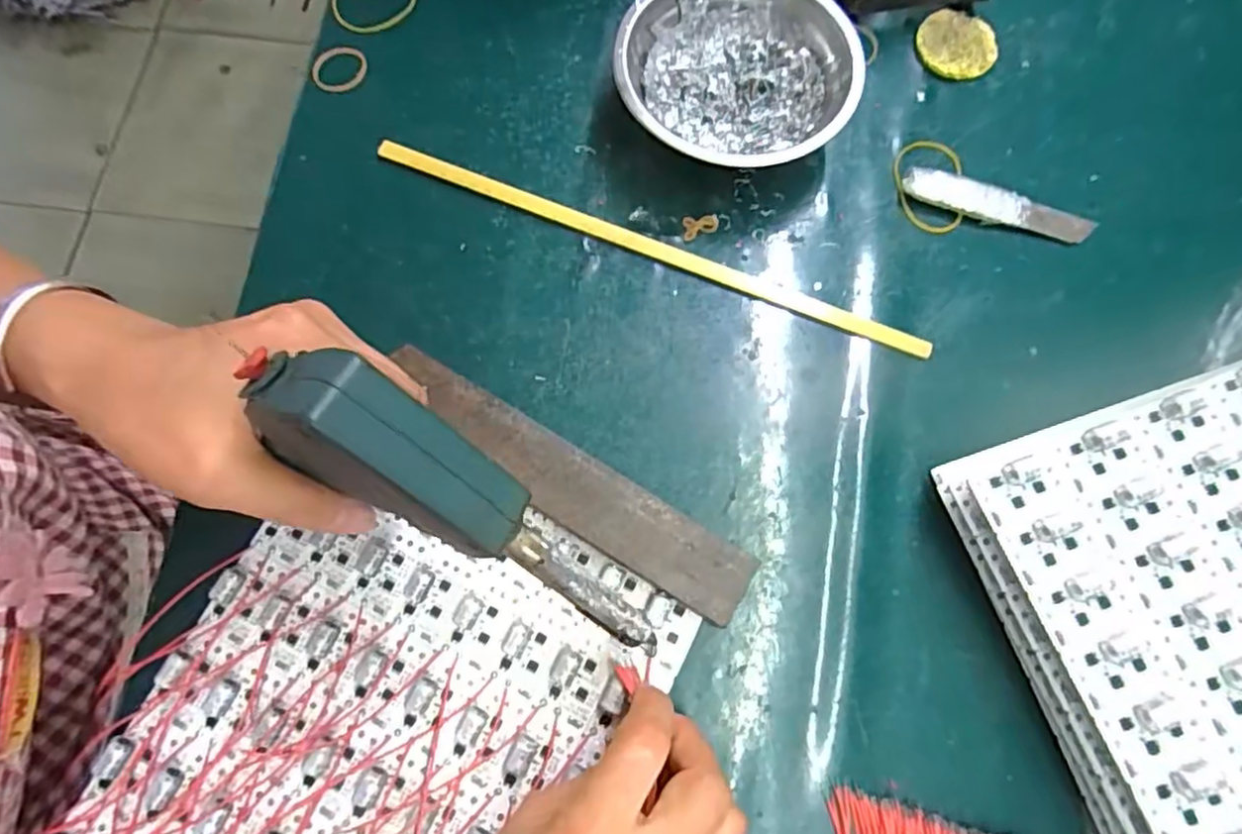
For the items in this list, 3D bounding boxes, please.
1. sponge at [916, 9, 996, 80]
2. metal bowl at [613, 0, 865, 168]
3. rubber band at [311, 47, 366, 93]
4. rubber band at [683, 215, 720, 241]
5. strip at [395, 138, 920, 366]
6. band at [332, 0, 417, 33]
[{"bbox_3d":[0.198,-0.219,0.391,0.046,0.008,0.041,19,75,6],"label":"sponge"},{"bbox_3d":[0.063,-0.183,0.361,0.121,0.040,0.124,0,74,0],"label":"metal bowl"},{"bbox_3d":[-0.162,-0.200,0.380,0.032,0.005,0.025,-43,78,-11],"label":"rubber band"},{"bbox_3d":[0.044,-0.103,0.360,0.020,0.005,0.013,-6,74,-1],"label":"rubber band"},{"bbox_3d":[0.013,-0.093,0.356,0.312,0.009,0.009,21,75,6],"label":"strip"},{"bbox_3d":[-0.147,-0.250,0.395,0.044,0.006,0.055,18,72,-3],"label":"band"}]

